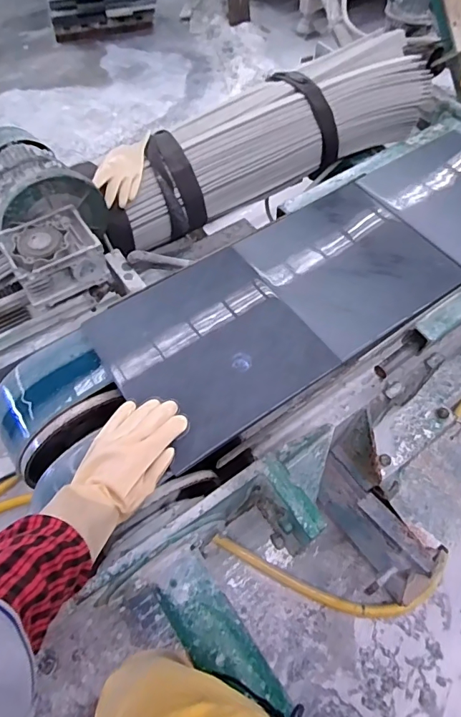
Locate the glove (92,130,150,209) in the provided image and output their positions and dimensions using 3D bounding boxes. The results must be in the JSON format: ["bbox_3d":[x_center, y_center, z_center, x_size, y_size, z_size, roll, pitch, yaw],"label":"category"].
[{"bbox_3d":[-0.257,-0.452,1.053,0.103,0.035,0.212,7,60,4],"label":"glove"}]

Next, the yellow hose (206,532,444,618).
[{"bbox_3d":[0.285,0.625,1.257,0.664,0.049,0.182,2,64,4],"label":"yellow hose"}]

